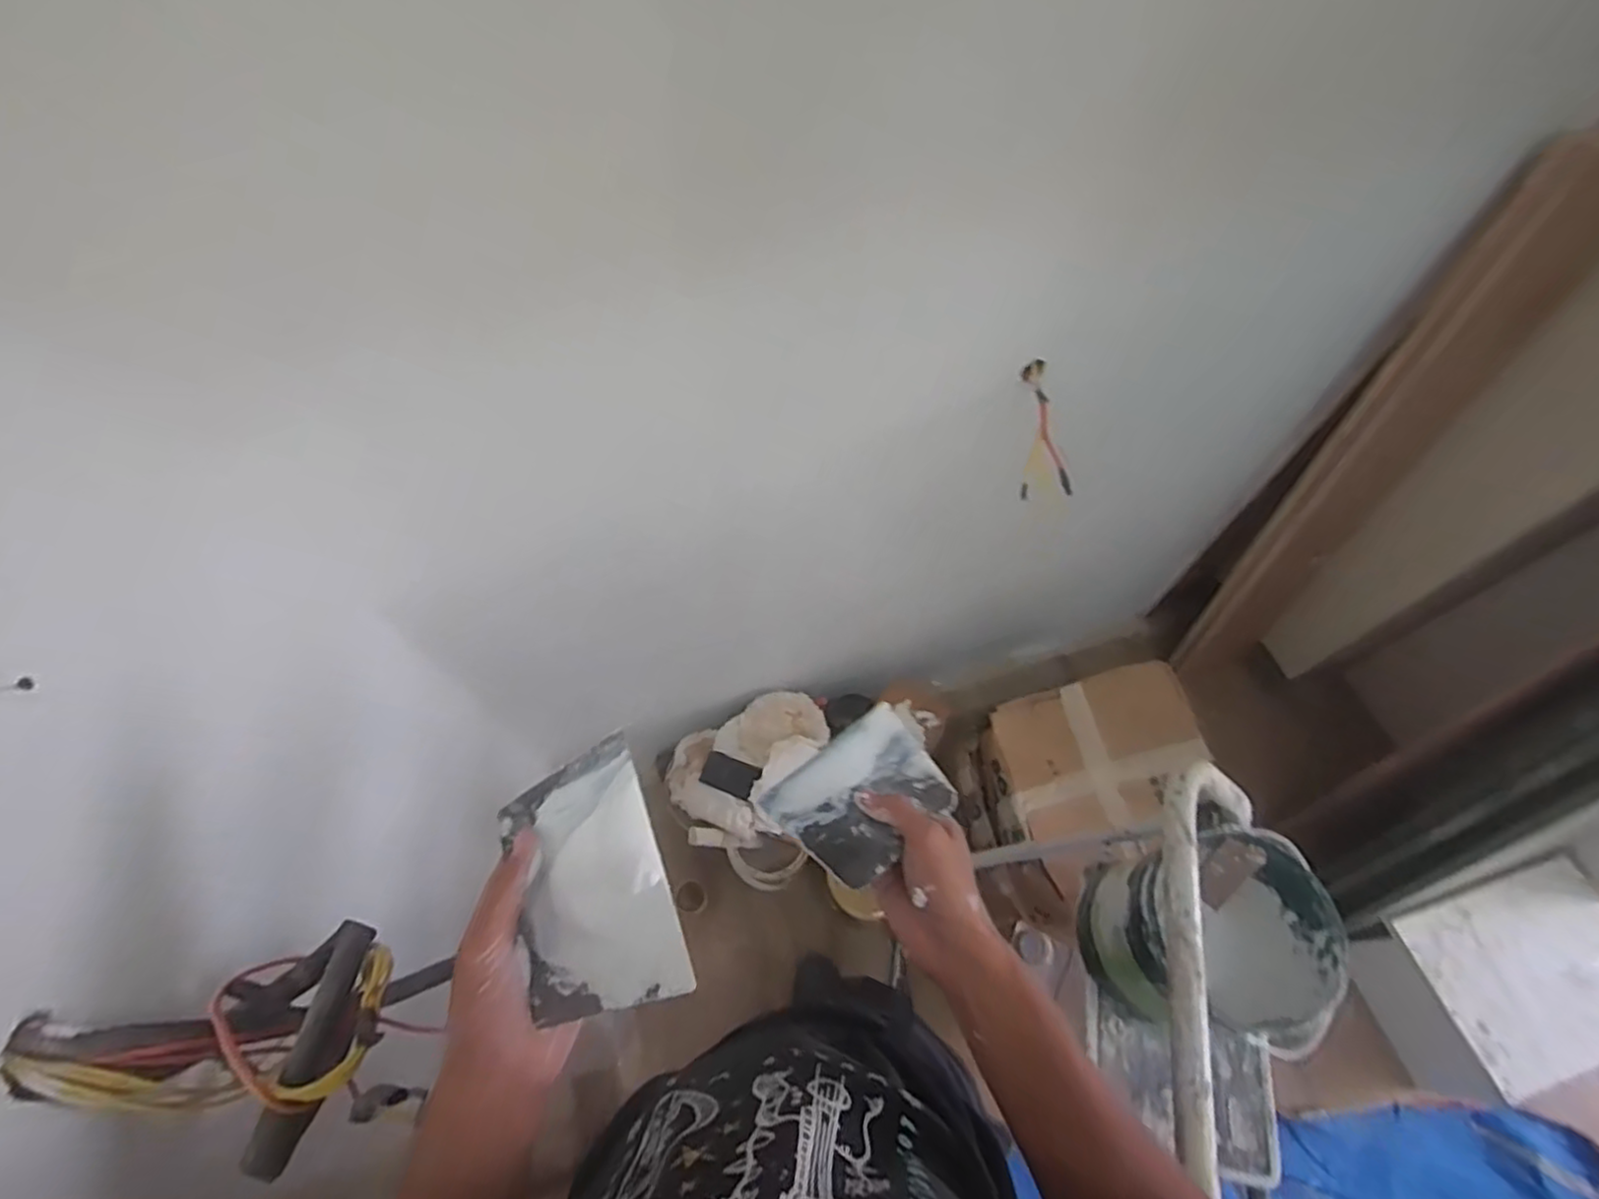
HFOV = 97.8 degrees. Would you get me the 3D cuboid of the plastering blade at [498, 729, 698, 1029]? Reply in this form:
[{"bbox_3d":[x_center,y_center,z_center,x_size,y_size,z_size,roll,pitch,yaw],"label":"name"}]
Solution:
[{"bbox_3d":[-0.115,0.155,0.383,0.091,0.008,0.135,-31,64,7],"label":"plastering blade"}]

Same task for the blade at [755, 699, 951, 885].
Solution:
[{"bbox_3d":[0.049,0.146,0.518,0.123,0.020,0.093,-35,67,-18],"label":"blade"}]

